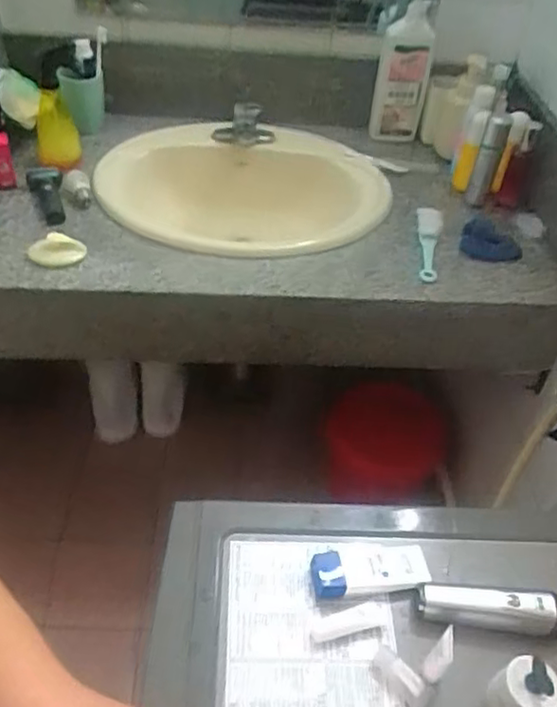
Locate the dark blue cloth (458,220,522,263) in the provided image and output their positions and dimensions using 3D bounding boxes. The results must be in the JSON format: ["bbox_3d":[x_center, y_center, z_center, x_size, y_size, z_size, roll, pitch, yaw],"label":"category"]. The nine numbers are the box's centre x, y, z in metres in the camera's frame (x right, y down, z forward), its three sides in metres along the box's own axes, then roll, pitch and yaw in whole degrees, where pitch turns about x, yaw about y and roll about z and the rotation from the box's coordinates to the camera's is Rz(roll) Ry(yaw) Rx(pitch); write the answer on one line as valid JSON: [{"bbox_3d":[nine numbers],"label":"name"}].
[{"bbox_3d":[0.367,-0.192,1.112,0.101,0.028,0.081,13,46,6],"label":"dark blue cloth"}]

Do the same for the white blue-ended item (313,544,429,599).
[{"bbox_3d":[0.088,0.207,0.622,0.107,0.017,0.047,-1,46,-8],"label":"white blue-ended item"}]

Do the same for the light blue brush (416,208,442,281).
[{"bbox_3d":[0.260,-0.194,1.102,0.044,0.015,0.210,10,46,2],"label":"light blue brush"}]

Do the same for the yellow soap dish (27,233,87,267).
[{"bbox_3d":[-0.338,-0.156,0.982,0.084,0.023,0.063,-10,48,-16],"label":"yellow soap dish"}]

